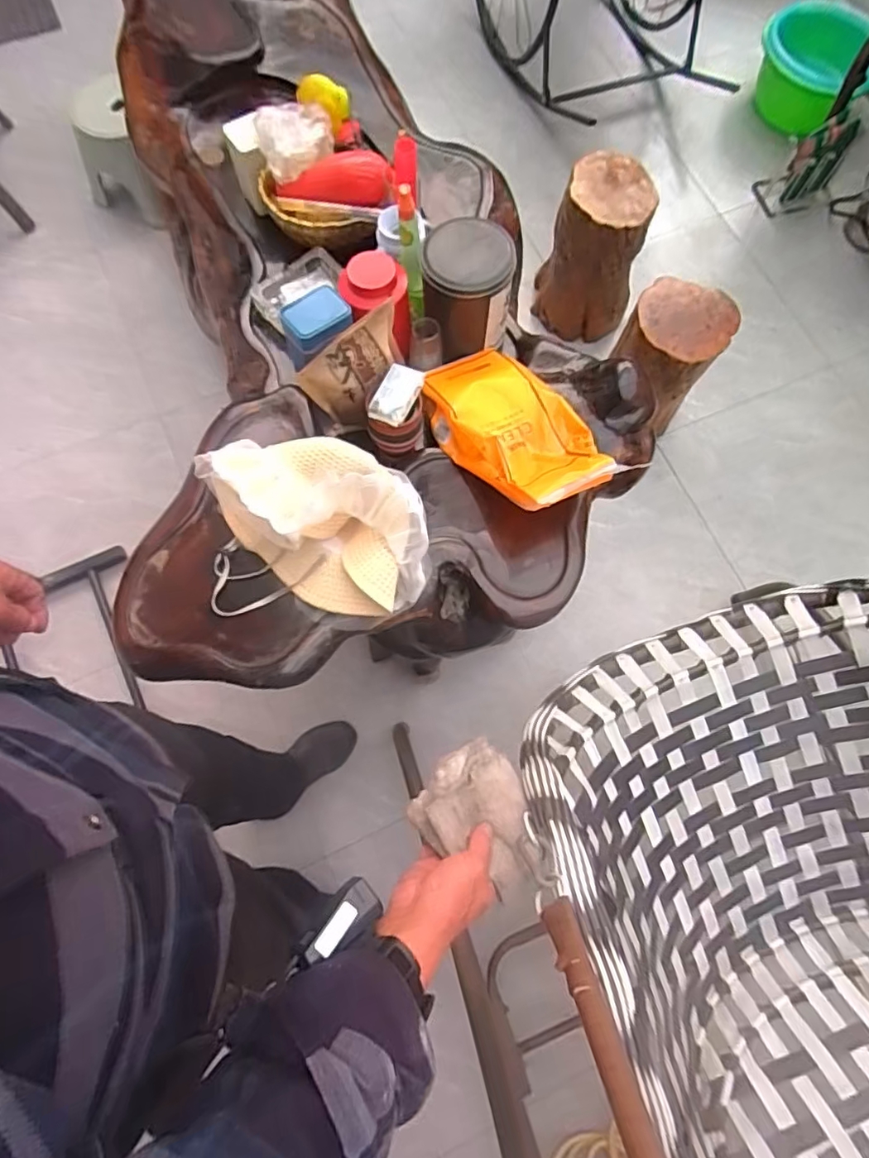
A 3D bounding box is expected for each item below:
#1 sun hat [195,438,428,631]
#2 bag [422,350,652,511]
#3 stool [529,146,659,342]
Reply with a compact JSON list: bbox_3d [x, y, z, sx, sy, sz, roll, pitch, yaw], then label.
[{"bbox_3d":[-0.151,-0.065,0.706,0.283,0.124,0.220,8,75,2],"label":"sun hat"},{"bbox_3d":[0.107,-0.218,0.783,0.173,0.090,0.320,-36,69,-14],"label":"bag"},{"bbox_3d":[0.417,-0.855,1.511,0.233,0.380,0.260,6,75,1],"label":"stool"}]

